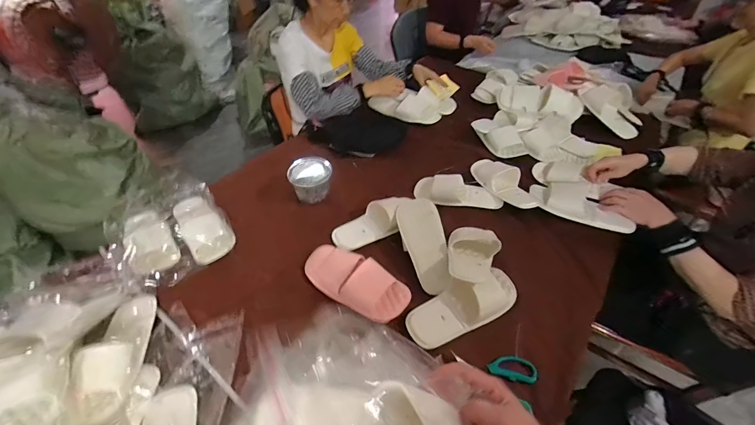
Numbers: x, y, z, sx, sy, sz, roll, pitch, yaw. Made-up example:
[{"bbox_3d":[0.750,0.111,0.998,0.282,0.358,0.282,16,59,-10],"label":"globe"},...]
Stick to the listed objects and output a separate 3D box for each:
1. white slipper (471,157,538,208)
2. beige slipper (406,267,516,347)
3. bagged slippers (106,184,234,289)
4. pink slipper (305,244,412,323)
[{"bbox_3d":[0.344,-0.085,0.934,0.093,0.047,0.217,-19,49,-17],"label":"white slipper"},{"bbox_3d":[0.175,0.179,0.686,0.249,0.061,0.095,-17,45,-16],"label":"beige slipper"},{"bbox_3d":[-0.515,0.029,0.838,0.244,0.068,0.334,-32,51,-29],"label":"bagged slippers"},{"bbox_3d":[-0.053,0.139,0.721,0.248,0.055,0.102,27,50,27],"label":"pink slipper"}]

